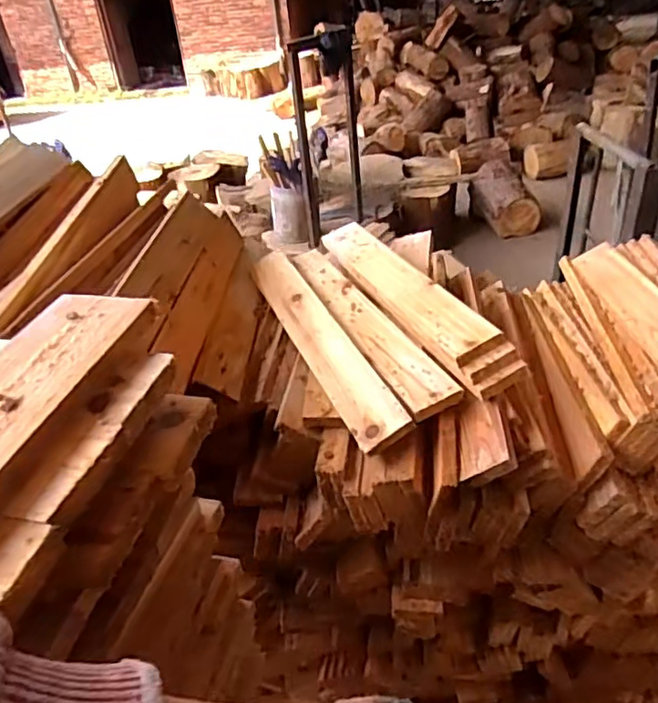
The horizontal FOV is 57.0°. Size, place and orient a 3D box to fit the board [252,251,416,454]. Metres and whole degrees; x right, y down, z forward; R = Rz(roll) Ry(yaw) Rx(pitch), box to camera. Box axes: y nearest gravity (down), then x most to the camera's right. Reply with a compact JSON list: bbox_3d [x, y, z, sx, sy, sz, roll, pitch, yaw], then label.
[{"bbox_3d":[-0.019,-0.026,0.915,0.076,0.018,0.474,-36,44,0],"label":"board"}]

